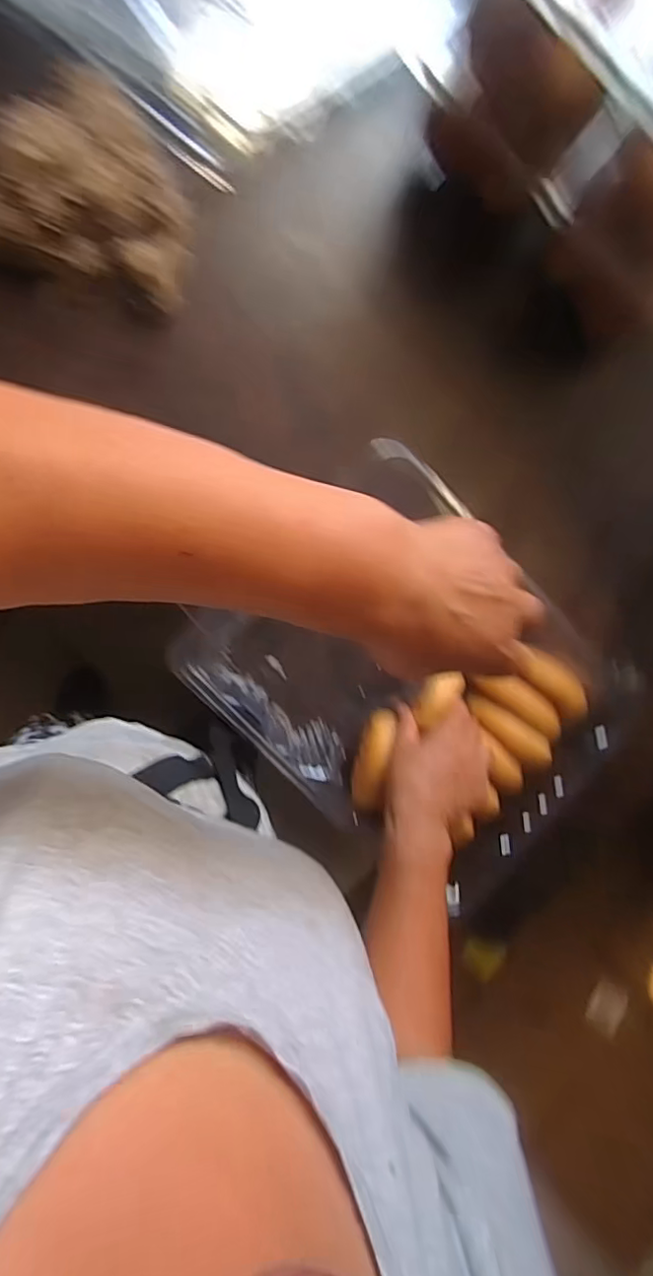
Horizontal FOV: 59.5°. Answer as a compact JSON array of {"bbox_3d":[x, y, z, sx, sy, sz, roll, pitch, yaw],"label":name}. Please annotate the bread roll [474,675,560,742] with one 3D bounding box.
[{"bbox_3d":[0.212,0.071,0.622,0.101,0.038,0.034,37,84,18],"label":"bread roll"}]

